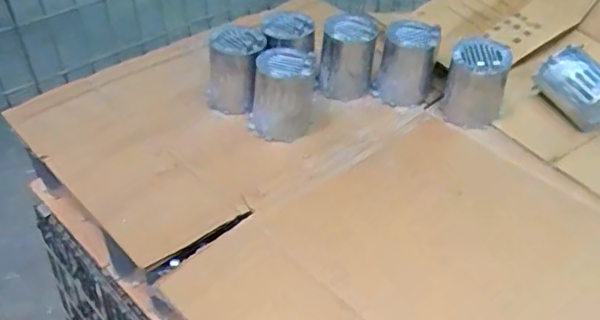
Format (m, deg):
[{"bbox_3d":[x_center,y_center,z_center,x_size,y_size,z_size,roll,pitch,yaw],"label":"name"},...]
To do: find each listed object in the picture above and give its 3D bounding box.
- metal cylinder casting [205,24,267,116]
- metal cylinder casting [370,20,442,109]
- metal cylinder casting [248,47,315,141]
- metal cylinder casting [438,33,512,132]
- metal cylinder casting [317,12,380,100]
[{"bbox_3d":[-0.096,-0.146,0.928,0.085,0.110,0.088,12,42,13],"label":"metal cylinder casting"},{"bbox_3d":[0.178,-0.163,0.981,0.097,0.130,0.086,7,41,8],"label":"metal cylinder casting"},{"bbox_3d":[-0.029,-0.111,0.905,0.100,0.114,0.111,1,41,0],"label":"metal cylinder casting"},{"bbox_3d":[0.277,-0.120,0.913,0.089,0.125,0.090,14,43,15],"label":"metal cylinder casting"},{"bbox_3d":[0.078,-0.173,0.977,0.094,0.125,0.074,4,41,4],"label":"metal cylinder casting"}]

